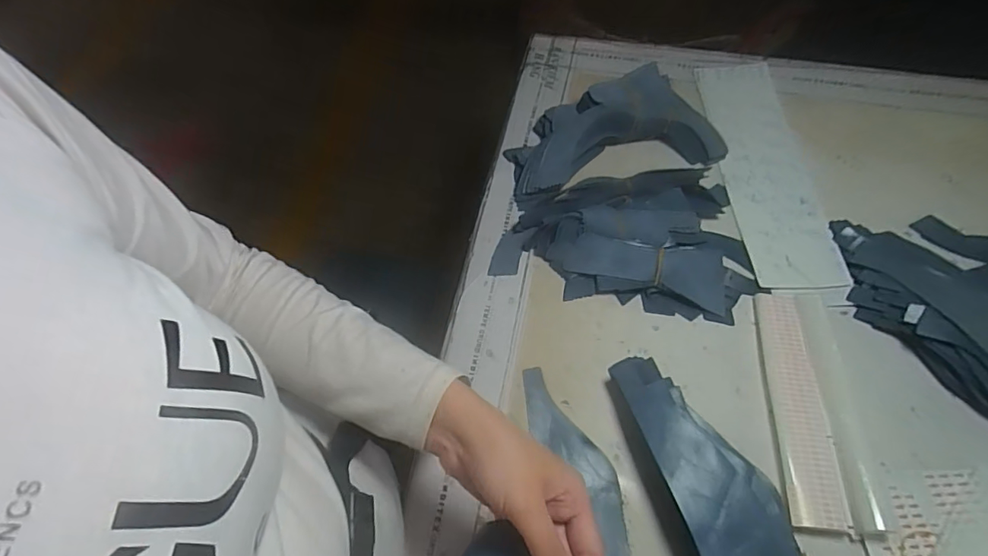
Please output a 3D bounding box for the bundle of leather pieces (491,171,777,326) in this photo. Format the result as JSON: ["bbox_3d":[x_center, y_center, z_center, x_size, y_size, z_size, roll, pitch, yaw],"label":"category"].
[{"bbox_3d":[0.131,-0.043,0.525,0.258,0.044,0.155,4,61,4],"label":"bundle of leather pieces"}]

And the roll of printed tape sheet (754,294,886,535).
[{"bbox_3d":[0.275,0.105,0.447,0.063,0.025,0.203,5,61,4],"label":"roll of printed tape sheet"}]

